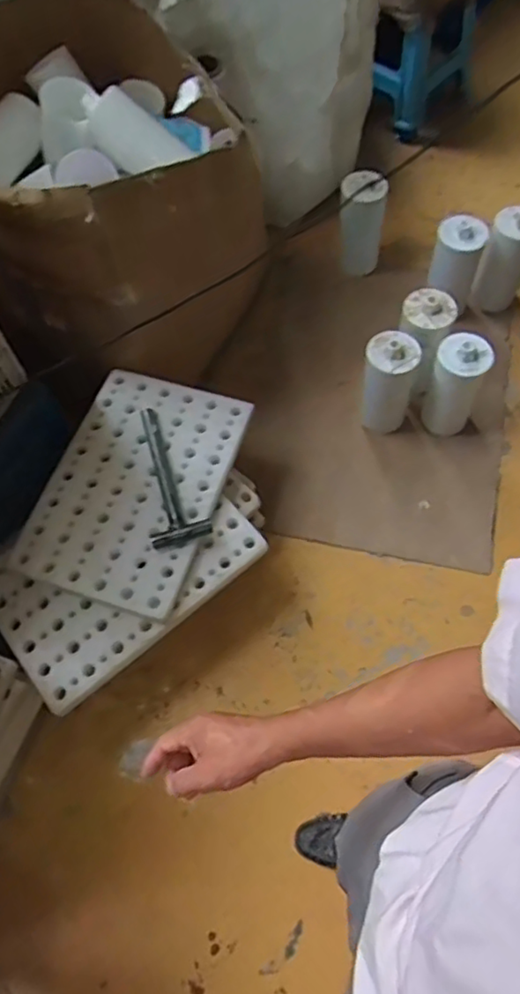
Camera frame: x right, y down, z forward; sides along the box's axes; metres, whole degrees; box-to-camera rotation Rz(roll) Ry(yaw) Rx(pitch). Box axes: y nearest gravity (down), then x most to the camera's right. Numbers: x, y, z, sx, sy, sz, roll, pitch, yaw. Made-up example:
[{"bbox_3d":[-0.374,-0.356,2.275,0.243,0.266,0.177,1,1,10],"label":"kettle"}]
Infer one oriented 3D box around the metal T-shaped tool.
[{"bbox_3d":[-0.212,-0.048,1.325,0.119,0.030,0.330,-20,65,-7],"label":"metal T-shaped tool"}]

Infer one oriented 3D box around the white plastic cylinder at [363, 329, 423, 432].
[{"bbox_3d":[0.301,-0.267,1.466,0.128,0.237,0.102,11,65,8],"label":"white plastic cylinder"}]

